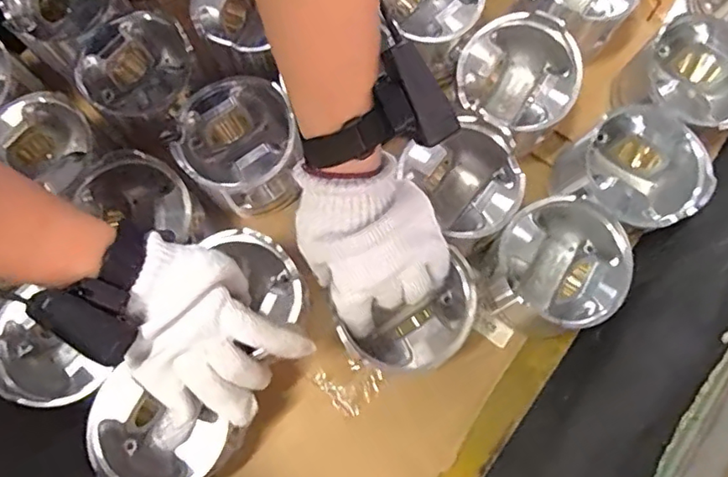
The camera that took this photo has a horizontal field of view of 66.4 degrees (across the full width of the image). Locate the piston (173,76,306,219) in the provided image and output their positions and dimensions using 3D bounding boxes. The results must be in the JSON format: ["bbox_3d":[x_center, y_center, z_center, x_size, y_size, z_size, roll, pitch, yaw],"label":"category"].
[{"bbox_3d":[-0.119,-0.087,0.551,0.106,0.096,0.110,0,74,2],"label":"piston"}]

